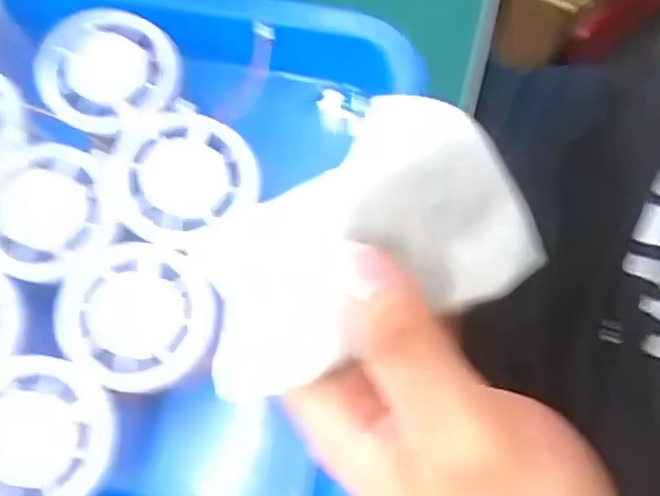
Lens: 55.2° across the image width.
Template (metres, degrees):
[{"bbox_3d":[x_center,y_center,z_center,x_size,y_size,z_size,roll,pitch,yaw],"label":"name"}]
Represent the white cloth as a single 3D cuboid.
[{"bbox_3d":[0.007,-0.001,0.224,0.121,0.046,0.074,-27,75,-7],"label":"white cloth"}]

